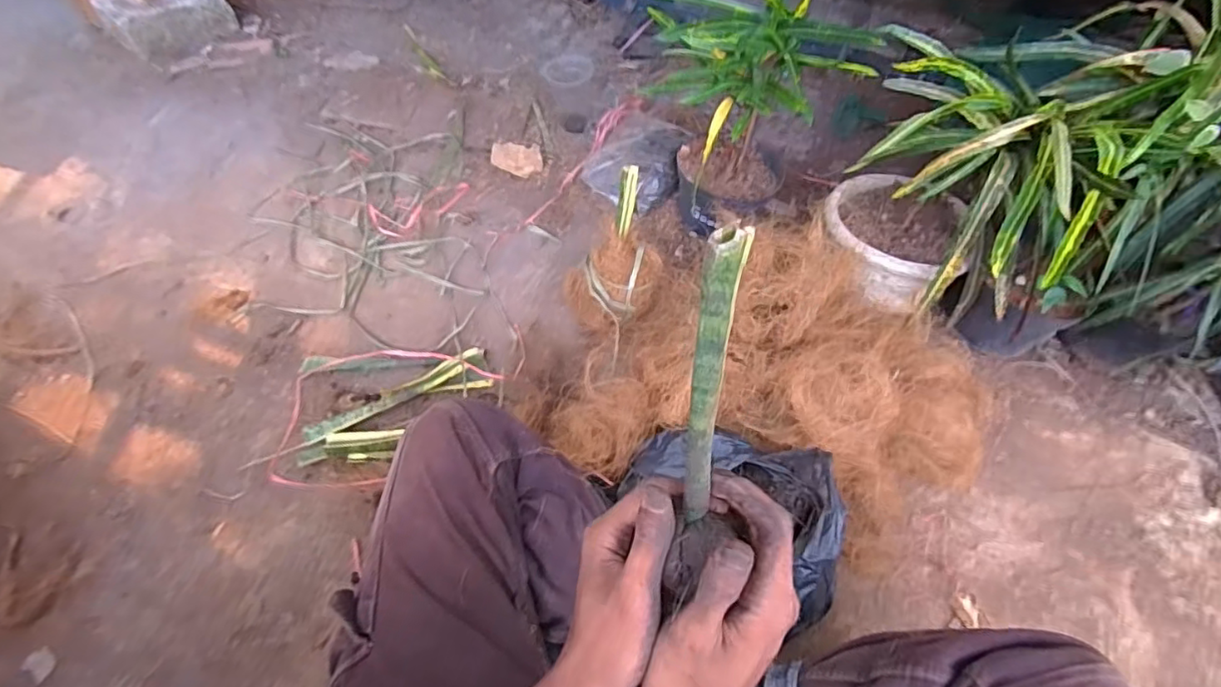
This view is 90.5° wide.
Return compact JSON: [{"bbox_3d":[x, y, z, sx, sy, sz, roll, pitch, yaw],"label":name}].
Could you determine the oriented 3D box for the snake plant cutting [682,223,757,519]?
[{"bbox_3d":[0.044,0.025,0.271,0.017,0.164,0.012,-3,38,-4],"label":"snake plant cutting"}]

